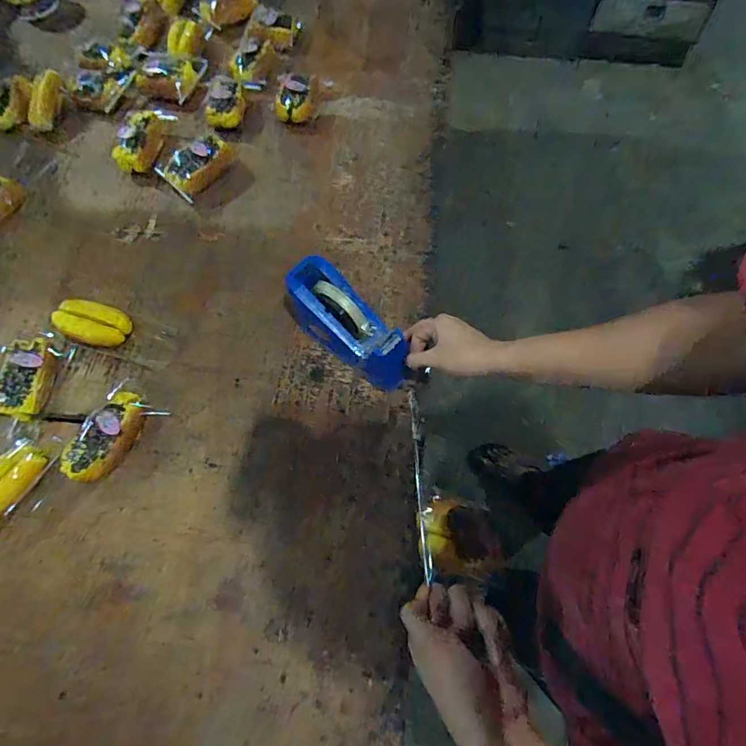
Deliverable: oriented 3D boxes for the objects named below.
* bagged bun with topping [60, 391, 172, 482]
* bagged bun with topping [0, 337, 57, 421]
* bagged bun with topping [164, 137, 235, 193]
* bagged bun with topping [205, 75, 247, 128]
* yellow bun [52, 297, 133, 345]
[{"bbox_3d":[-0.362,0.088,0.606,0.068,0.038,0.134,35,73,14],"label":"bagged bun with topping"},{"bbox_3d":[-0.509,0.007,0.646,0.069,0.041,0.127,4,69,3],"label":"bagged bun with topping"},{"bbox_3d":[-0.307,-0.370,0.782,0.123,0.051,0.075,-36,72,-12],"label":"bagged bun with topping"},{"bbox_3d":[-0.282,-0.526,0.841,0.072,0.044,0.117,-3,69,0],"label":"bagged bun with topping"},{"bbox_3d":[-0.436,-0.078,0.678,0.117,0.036,0.069,14,70,7],"label":"yellow bun"}]

